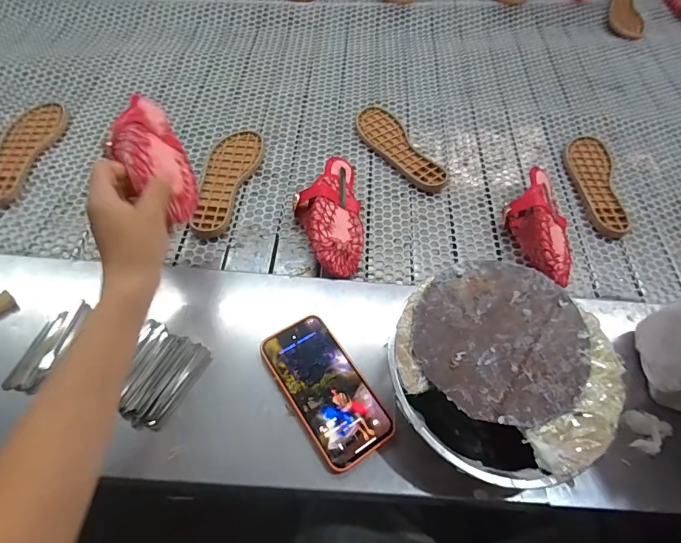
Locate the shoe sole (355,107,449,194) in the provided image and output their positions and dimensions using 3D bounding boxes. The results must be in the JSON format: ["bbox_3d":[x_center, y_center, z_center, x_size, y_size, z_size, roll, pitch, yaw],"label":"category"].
[{"bbox_3d":[0.102,-0.220,0.721,0.080,0.018,0.222,-27,65,-18],"label":"shoe sole"}]

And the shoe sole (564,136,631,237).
[{"bbox_3d":[0.442,-0.152,0.712,0.083,0.017,0.222,4,60,-2],"label":"shoe sole"}]

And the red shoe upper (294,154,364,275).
[{"bbox_3d":[-0.017,-0.086,0.600,0.093,0.064,0.211,-4,60,-7],"label":"red shoe upper"}]

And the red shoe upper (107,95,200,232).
[{"bbox_3d":[-0.211,-0.137,0.455,0.070,0.059,0.192,-20,62,-15],"label":"red shoe upper"}]

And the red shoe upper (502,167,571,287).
[{"bbox_3d":[0.296,-0.073,0.622,0.087,0.062,0.195,1,60,-4],"label":"red shoe upper"}]

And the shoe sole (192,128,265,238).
[{"bbox_3d":[-0.178,-0.147,0.649,0.076,0.019,0.227,9,60,1],"label":"shoe sole"}]

